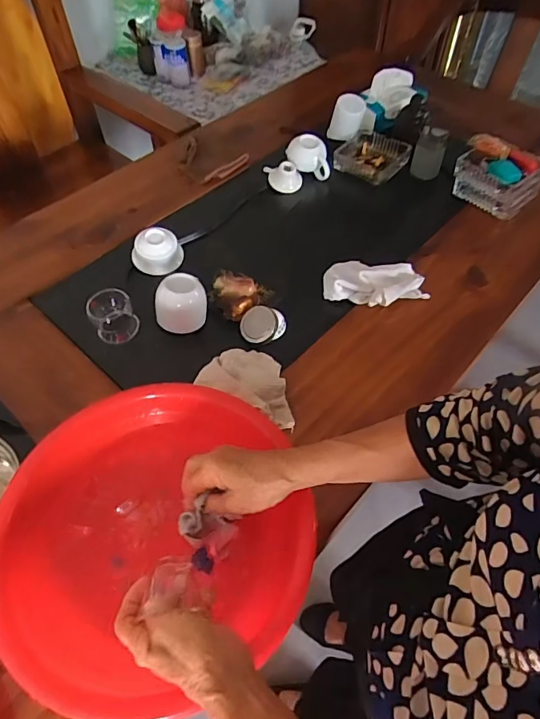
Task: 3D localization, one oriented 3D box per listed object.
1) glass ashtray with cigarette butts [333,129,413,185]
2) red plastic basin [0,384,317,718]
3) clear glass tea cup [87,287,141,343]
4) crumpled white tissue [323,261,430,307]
[{"bbox_3d":[0.207,-0.413,0.945,0.128,0.040,0.126,34,61,22],"label":"glass ashtray with cigarette butts"},{"bbox_3d":[-0.115,0.172,0.475,0.295,0.094,0.283,-36,62,-23],"label":"red plastic basin"},{"bbox_3d":[-0.233,-0.068,0.681,0.060,0.054,0.059,0,54,0],"label":"clear glass tea cup"},{"bbox_3d":[0.166,-0.119,0.720,0.163,0.041,0.076,12,55,8],"label":"crumpled white tissue"}]

